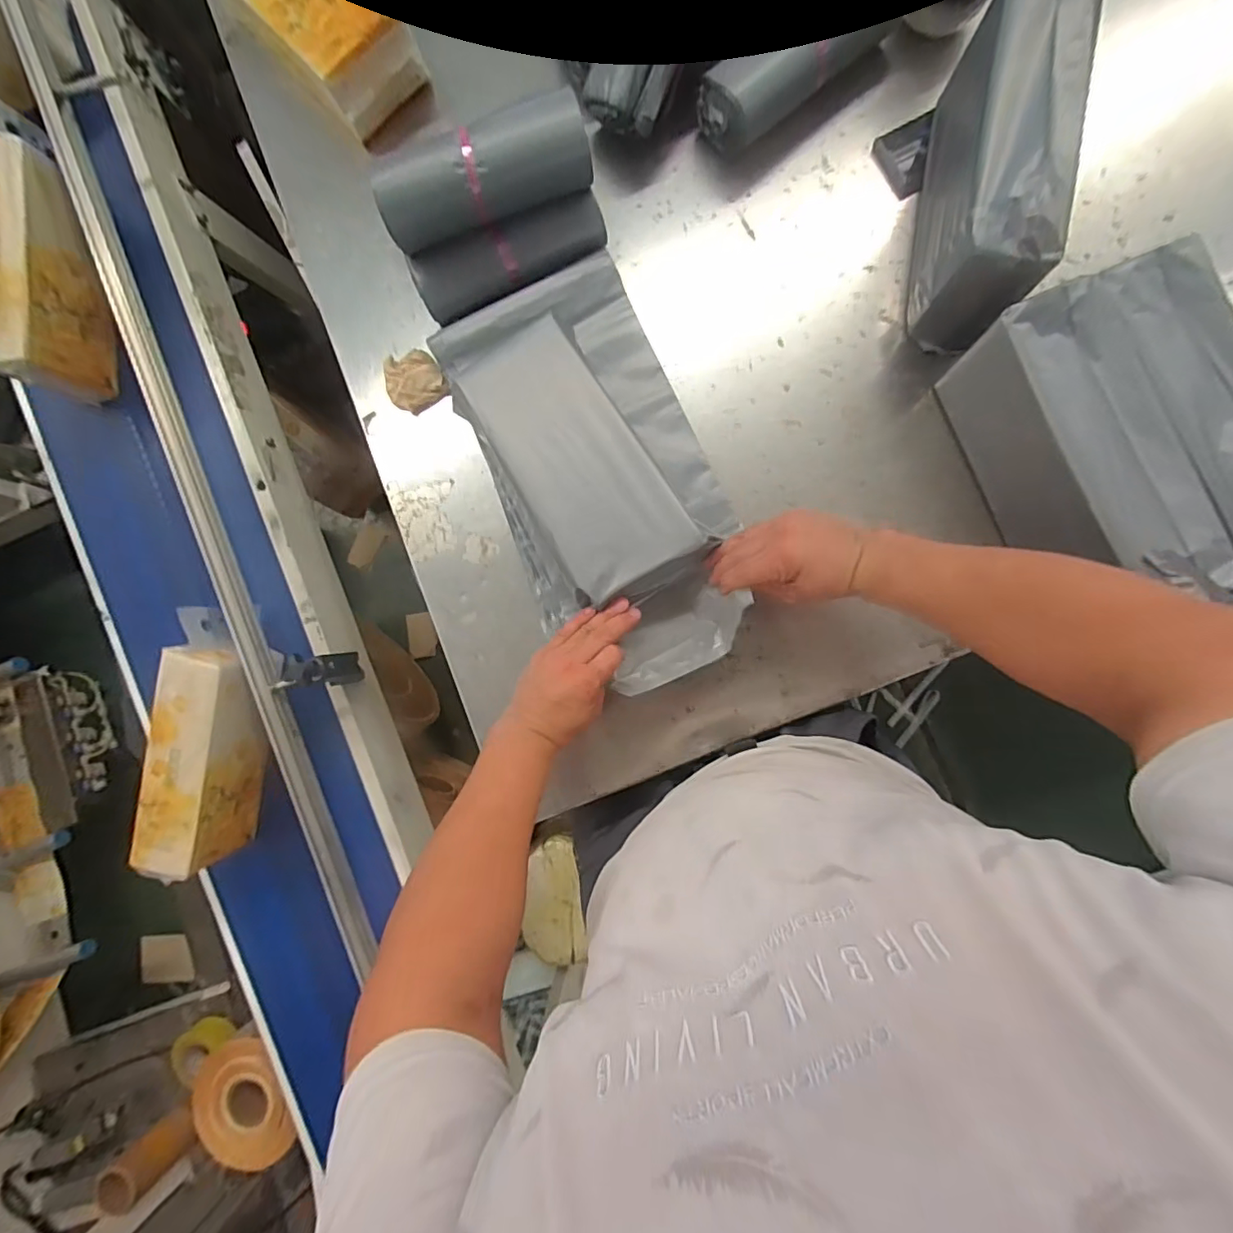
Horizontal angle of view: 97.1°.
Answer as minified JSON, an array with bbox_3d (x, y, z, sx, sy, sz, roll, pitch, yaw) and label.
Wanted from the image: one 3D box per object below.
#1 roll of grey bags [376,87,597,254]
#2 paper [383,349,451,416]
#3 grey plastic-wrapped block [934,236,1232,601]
[{"bbox_3d":[-0.149,-0.487,0.596,0.240,0.072,0.066,-19,83,3],"label":"roll of grey bags"},{"bbox_3d":[-0.264,-0.308,0.704,0.074,0.023,0.080,-33,82,1],"label":"paper"},{"bbox_3d":[0.493,-0.158,0.538,0.181,0.153,0.311,-18,83,3],"label":"grey plastic-wrapped block"}]

